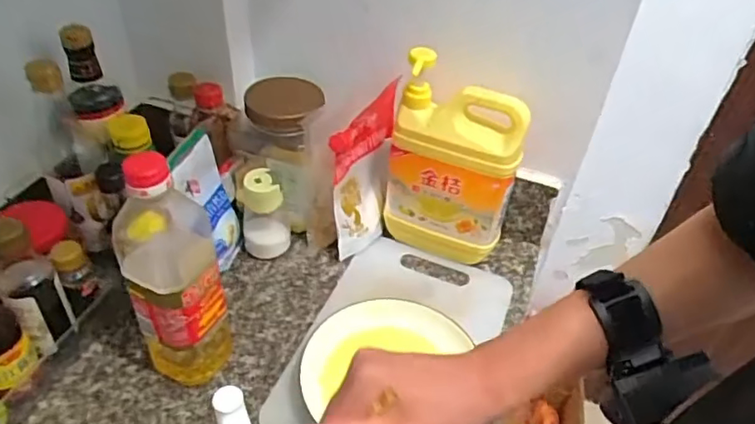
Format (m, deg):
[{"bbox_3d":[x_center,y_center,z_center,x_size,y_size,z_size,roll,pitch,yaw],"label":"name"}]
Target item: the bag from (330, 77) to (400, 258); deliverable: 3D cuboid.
[{"bbox_3d":[-0.016,-0.047,0.718,0.051,0.197,0.130,10,42,6],"label":"bag"}]

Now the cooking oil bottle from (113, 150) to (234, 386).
[{"bbox_3d":[-0.188,0.055,0.538,0.081,0.257,0.082,-14,44,-20],"label":"cooking oil bottle"}]

